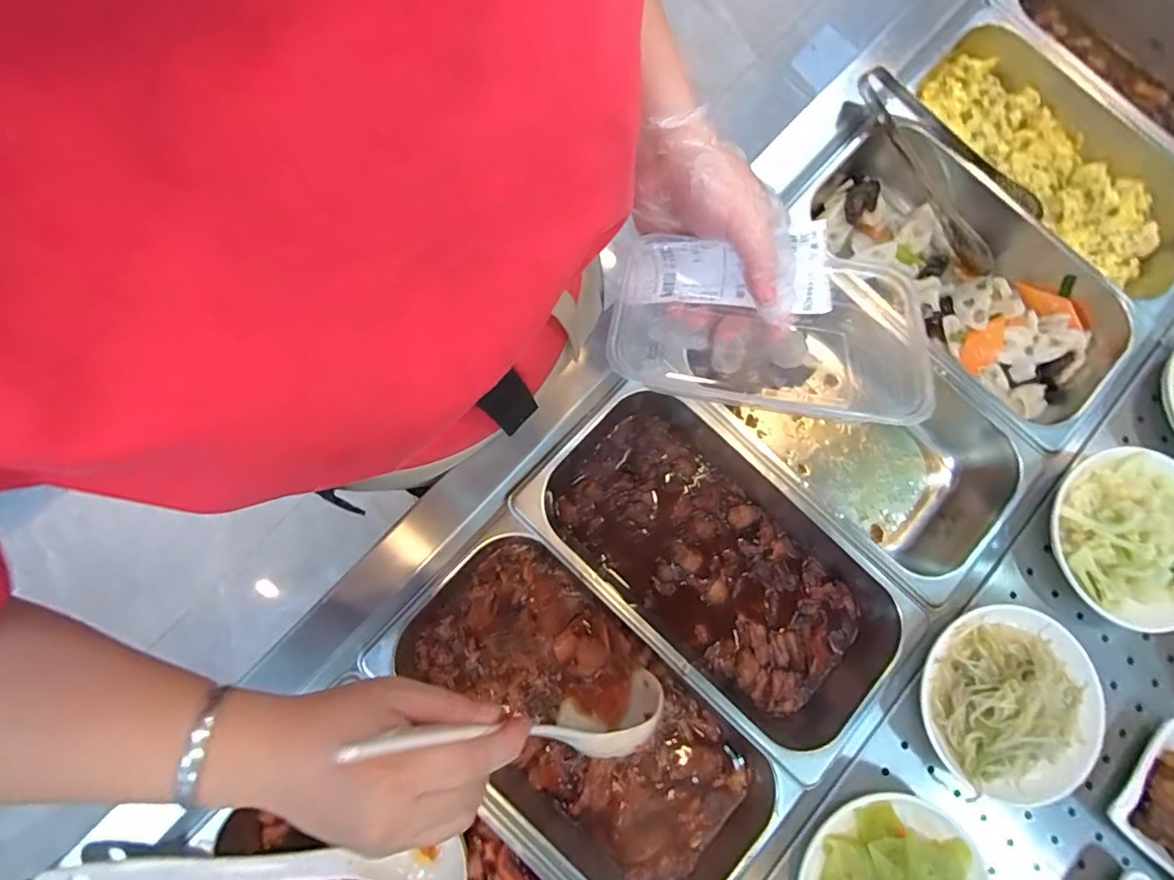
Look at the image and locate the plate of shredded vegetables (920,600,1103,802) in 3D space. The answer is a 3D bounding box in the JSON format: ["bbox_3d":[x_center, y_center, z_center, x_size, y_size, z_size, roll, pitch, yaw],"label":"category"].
[{"bbox_3d":[0.341,0.211,0.441,0.148,0.044,0.141,1,81,-4],"label":"plate of shredded vegetables"}]

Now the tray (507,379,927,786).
[{"bbox_3d":[0.114,0.108,0.481,0.338,0.072,0.177,42,81,3],"label":"tray"}]

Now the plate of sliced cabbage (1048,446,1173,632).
[{"bbox_3d":[0.459,0.079,0.461,0.133,0.049,0.138,1,81,-4],"label":"plate of sliced cabbage"}]

